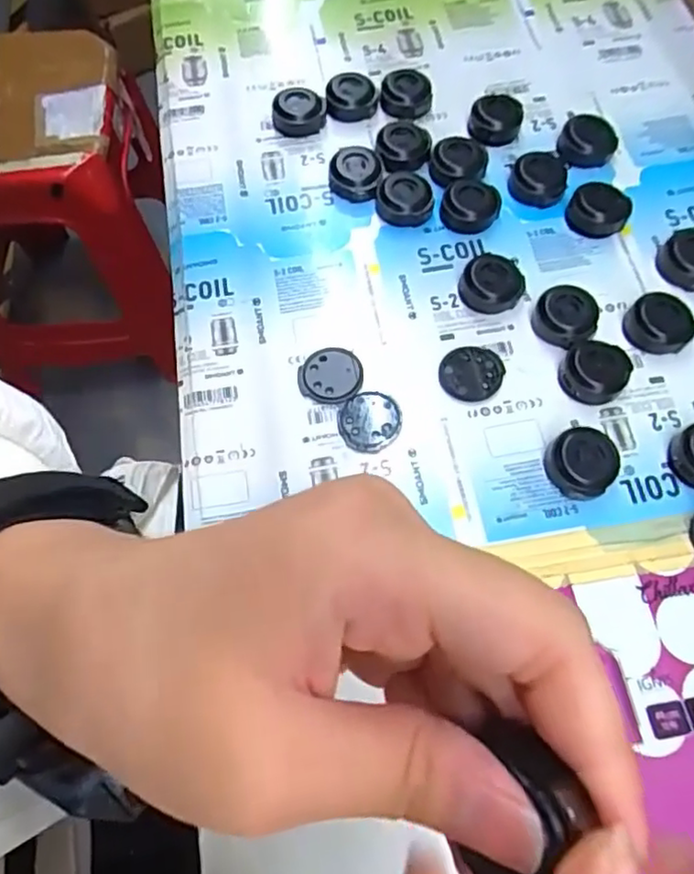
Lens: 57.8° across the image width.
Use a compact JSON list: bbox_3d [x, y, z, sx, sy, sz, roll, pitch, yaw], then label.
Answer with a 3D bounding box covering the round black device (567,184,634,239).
[{"bbox_3d":[0.133,-0.120,0.332,0.030,0.012,0.025,29,71,14],"label":"round black device"}]

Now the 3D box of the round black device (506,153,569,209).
[{"bbox_3d":[0.105,-0.141,0.343,0.030,0.007,0.035,20,69,10],"label":"round black device"}]

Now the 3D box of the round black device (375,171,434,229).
[{"bbox_3d":[0.031,-0.128,0.338,0.030,0.014,0.027,0,67,2],"label":"round black device"}]

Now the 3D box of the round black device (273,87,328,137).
[{"bbox_3d":[-0.028,-0.187,0.363,0.029,0.014,0.029,-1,67,2],"label":"round black device"}]

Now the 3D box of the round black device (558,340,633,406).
[{"bbox_3d":[0.116,-0.031,0.293,0.029,0.013,0.029,-1,67,2],"label":"round black device"}]

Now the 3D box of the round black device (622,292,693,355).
[{"bbox_3d":[0.151,-0.054,0.302,0.031,0.013,0.024,28,71,13],"label":"round black device"}]

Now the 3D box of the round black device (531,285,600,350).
[{"bbox_3d":[0.106,-0.057,0.304,0.025,0.016,0.029,-42,72,-14],"label":"round black device"}]

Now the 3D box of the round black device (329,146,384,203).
[{"bbox_3d":[0.005,-0.145,0.347,0.029,0.014,0.028,-1,67,2],"label":"round black device"}]

